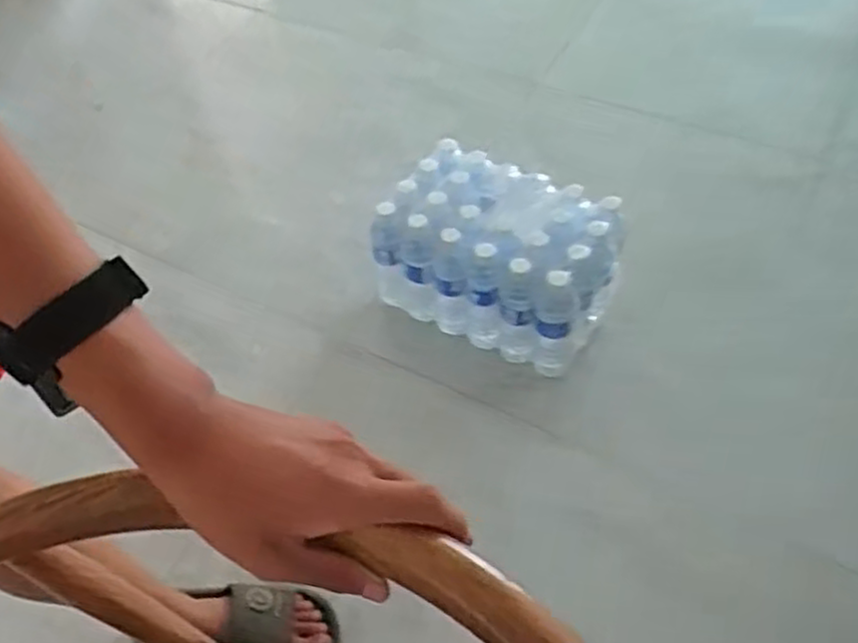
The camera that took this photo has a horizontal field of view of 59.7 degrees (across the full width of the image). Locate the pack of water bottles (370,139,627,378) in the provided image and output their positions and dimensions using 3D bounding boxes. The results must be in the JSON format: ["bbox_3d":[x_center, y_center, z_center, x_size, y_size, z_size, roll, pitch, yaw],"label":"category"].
[{"bbox_3d":[0.113,-0.102,1.238,0.385,0.222,0.229,25,61,22],"label":"pack of water bottles"}]

